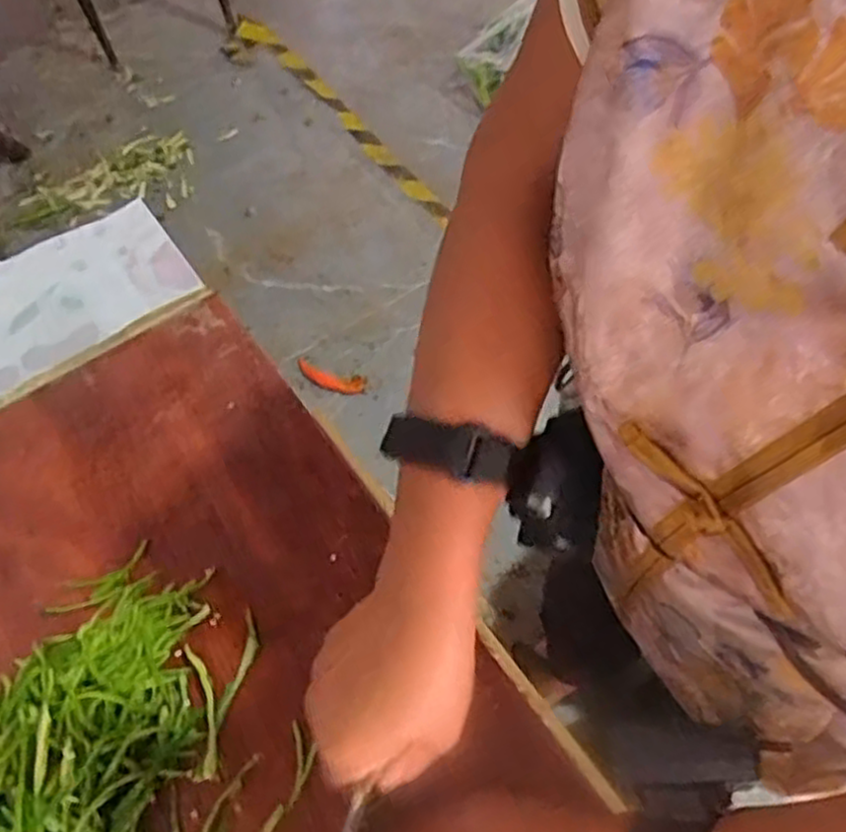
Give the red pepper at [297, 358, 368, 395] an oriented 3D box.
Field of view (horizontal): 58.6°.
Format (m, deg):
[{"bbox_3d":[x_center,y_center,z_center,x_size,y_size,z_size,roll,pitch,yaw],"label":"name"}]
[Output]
[{"bbox_3d":[-0.179,-0.073,1.449,0.135,0.020,0.053,11,61,11],"label":"red pepper"}]

